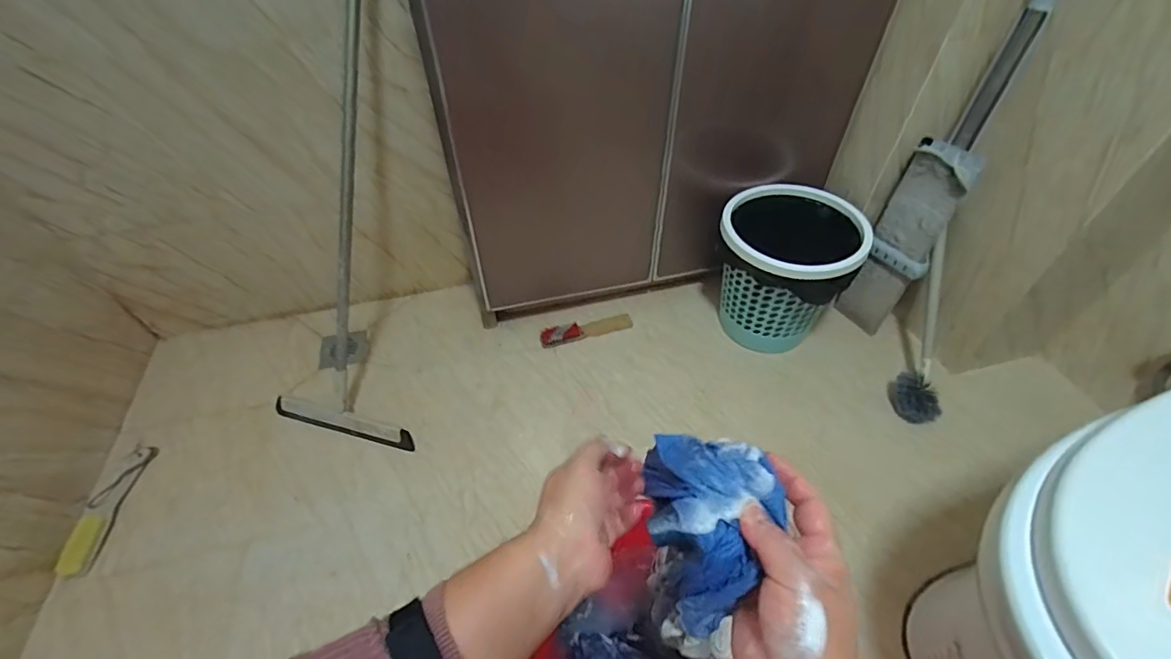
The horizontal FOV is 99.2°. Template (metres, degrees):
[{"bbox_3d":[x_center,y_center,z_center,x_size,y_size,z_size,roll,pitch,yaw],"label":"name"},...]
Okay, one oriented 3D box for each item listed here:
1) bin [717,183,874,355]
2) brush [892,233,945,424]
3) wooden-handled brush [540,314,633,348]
[{"bbox_3d":[0.399,-0.115,1.029,0.255,0.264,0.220,25,53,21],"label":"bin"},{"bbox_3d":[0.651,0.004,0.937,0.078,0.076,0.347,12,88,14],"label":"brush"},{"bbox_3d":[0.002,0.001,1.128,0.209,0.028,0.047,-6,49,-6],"label":"wooden-handled brush"}]

